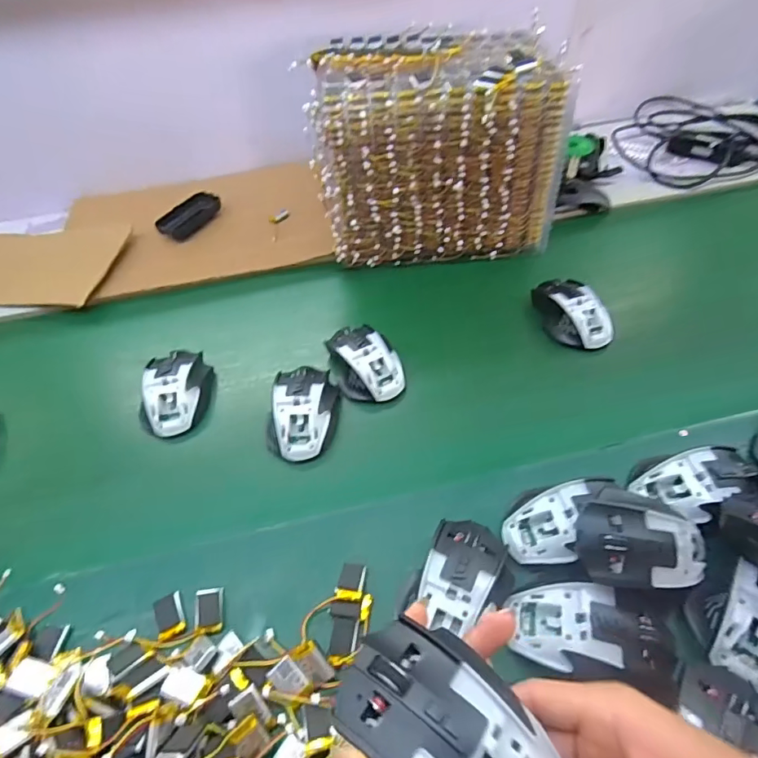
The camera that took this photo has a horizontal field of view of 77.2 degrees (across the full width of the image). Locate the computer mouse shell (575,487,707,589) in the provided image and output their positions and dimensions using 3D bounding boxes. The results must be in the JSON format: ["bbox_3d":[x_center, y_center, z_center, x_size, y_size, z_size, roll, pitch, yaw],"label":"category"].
[{"bbox_3d":[0.202,0.120,0.355,0.103,0.035,0.067,8,50,11],"label":"computer mouse shell"}]

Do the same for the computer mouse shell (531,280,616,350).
[{"bbox_3d":[0.237,-0.086,0.589,0.067,0.039,0.110,-17,50,-11],"label":"computer mouse shell"}]

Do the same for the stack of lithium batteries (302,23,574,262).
[{"bbox_3d":[0.068,-0.336,0.681,0.311,0.213,0.237,-8,49,-4],"label":"stack of lithium batteries"}]

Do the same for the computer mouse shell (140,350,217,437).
[{"bbox_3d":[-0.229,0.017,0.537,0.077,0.038,0.103,-10,49,-5],"label":"computer mouse shell"}]

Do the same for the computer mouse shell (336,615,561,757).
[{"bbox_3d":[0.033,0.161,0.210,0.066,0.034,0.107,-36,55,-24],"label":"computer mouse shell"}]

